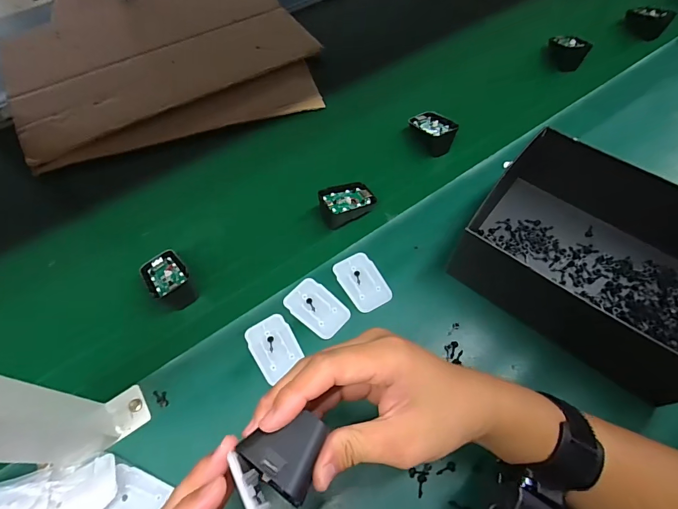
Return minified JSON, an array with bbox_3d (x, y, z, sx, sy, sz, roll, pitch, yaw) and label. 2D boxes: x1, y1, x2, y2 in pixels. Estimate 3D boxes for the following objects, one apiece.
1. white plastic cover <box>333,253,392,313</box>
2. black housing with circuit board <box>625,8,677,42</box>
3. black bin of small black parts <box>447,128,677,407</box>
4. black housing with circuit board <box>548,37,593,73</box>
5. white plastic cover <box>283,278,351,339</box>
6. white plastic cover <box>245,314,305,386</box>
[{"bbox_3d":[0.027,0.030,0.418,0.044,0.004,0.068,-26,63,-13],"label":"white plastic cover"},{"bbox_3d":[0.561,-0.429,0.682,0.037,0.036,0.073,-40,66,-19],"label":"black housing with circuit board"},{"bbox_3d":[0.272,0.010,0.388,0.254,0.088,0.200,37,67,20],"label":"black bin of small black parts"},{"bbox_3d":[0.384,-0.342,0.633,0.066,0.038,0.058,26,64,16],"label":"black housing with circuit board"},{"bbox_3d":[-0.023,0.056,0.403,0.070,0.006,0.043,38,68,21],"label":"white plastic cover"},{"bbox_3d":[-0.067,0.093,0.383,0.044,0.005,0.063,-31,64,-15],"label":"white plastic cover"}]

